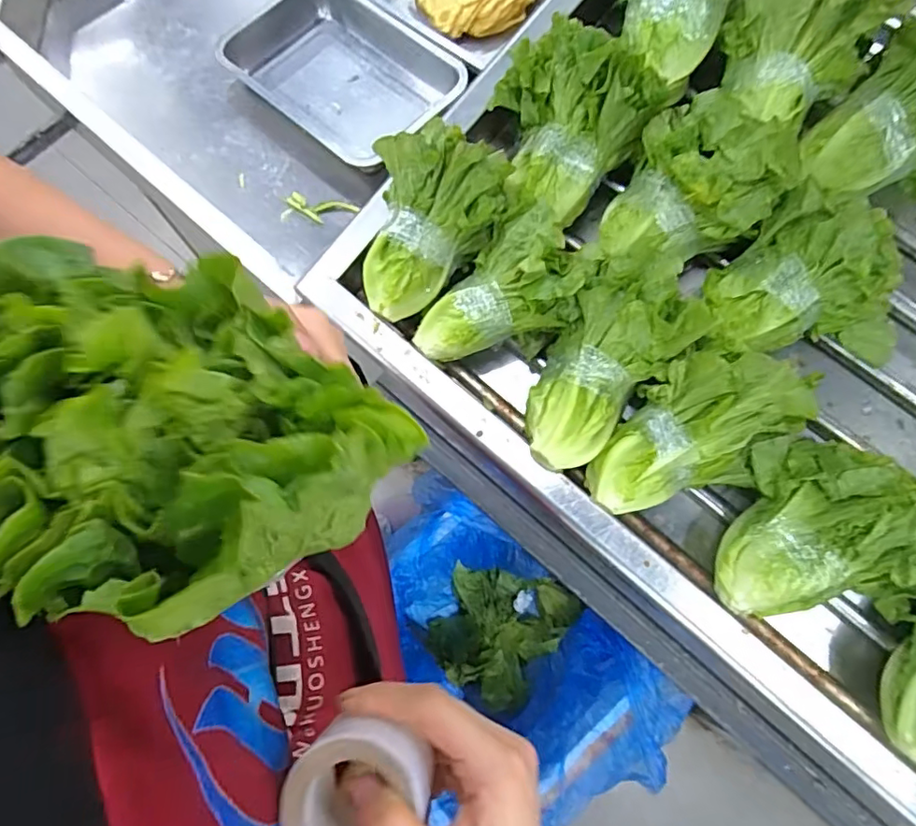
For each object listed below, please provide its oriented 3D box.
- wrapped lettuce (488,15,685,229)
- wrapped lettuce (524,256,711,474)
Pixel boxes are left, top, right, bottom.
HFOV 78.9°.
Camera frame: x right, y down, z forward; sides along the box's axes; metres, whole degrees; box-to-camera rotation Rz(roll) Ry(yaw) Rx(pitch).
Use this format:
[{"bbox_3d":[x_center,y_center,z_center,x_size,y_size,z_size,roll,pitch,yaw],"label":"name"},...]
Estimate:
[{"bbox_3d":[0.118,-0.276,0.542,0.174,0.111,0.180,9,74,2],"label":"wrapped lettuce"},{"bbox_3d":[0.138,-0.048,0.509,0.106,0.059,0.221,33,91,9],"label":"wrapped lettuce"}]

